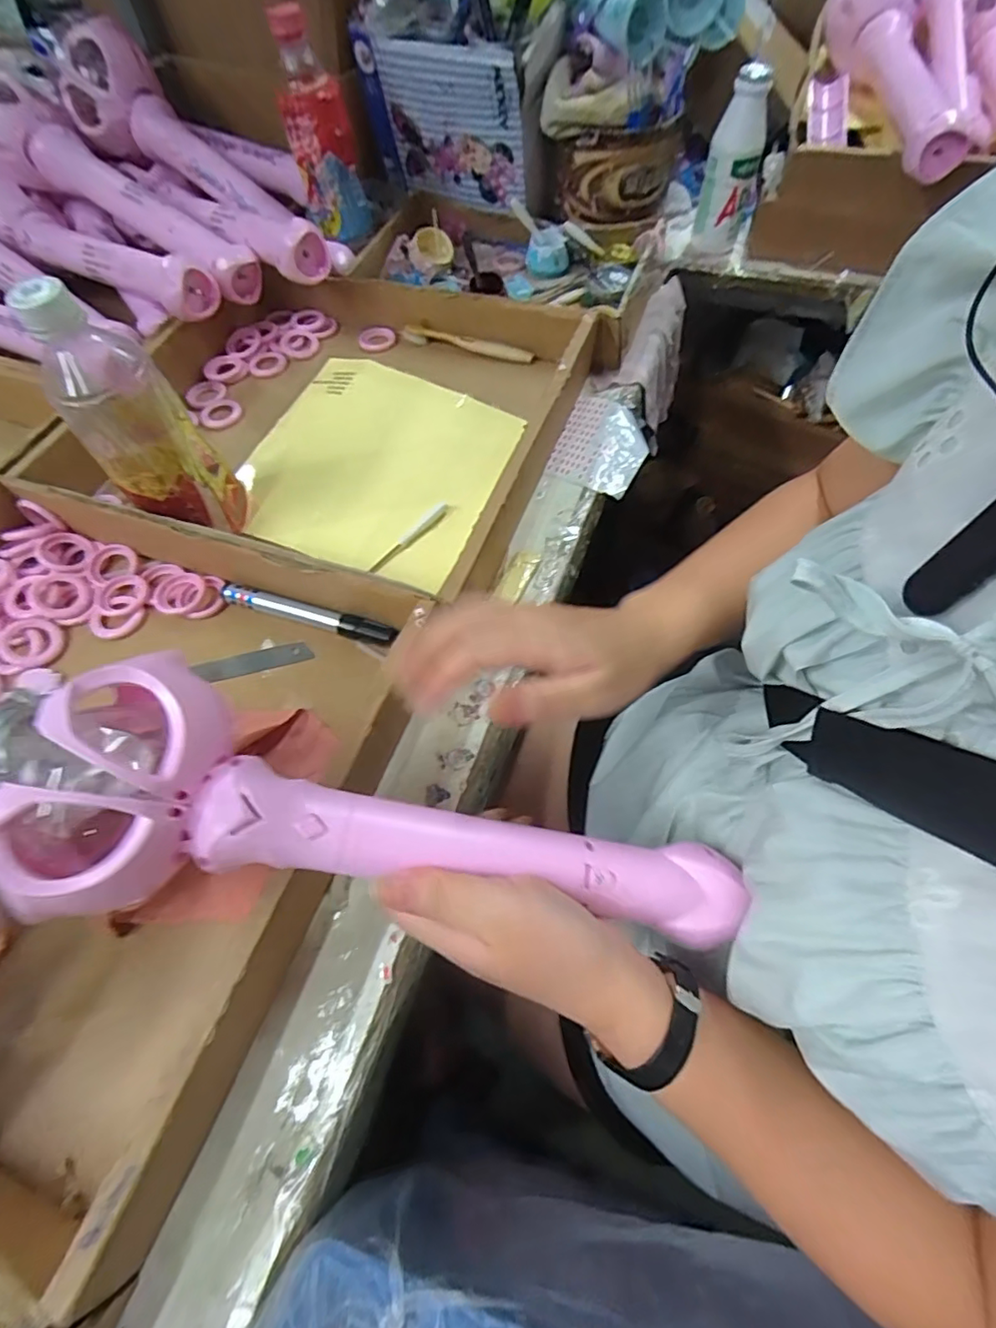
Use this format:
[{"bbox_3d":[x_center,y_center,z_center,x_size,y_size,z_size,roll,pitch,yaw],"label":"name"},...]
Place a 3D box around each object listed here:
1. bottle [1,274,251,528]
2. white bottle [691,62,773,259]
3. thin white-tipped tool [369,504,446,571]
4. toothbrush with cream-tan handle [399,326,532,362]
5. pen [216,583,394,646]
[{"bbox_3d":[-0.232,-0.155,0.377,0.074,0.172,0.060,-38,67,-18],"label":"bottle"},{"bbox_3d":[0.247,-0.517,0.585,0.056,0.139,0.061,20,63,12],"label":"white bottle"},{"bbox_3d":[-0.069,-0.100,0.442,0.010,0.004,0.082,38,68,20],"label":"thin white-tipped tool"},{"bbox_3d":[-0.032,-0.318,0.563,0.138,0.014,0.011,18,63,11],"label":"toothbrush with cream-tan handle"},{"bbox_3d":[-0.137,-0.036,0.406,0.136,0.016,0.014,16,63,10],"label":"pen"}]

